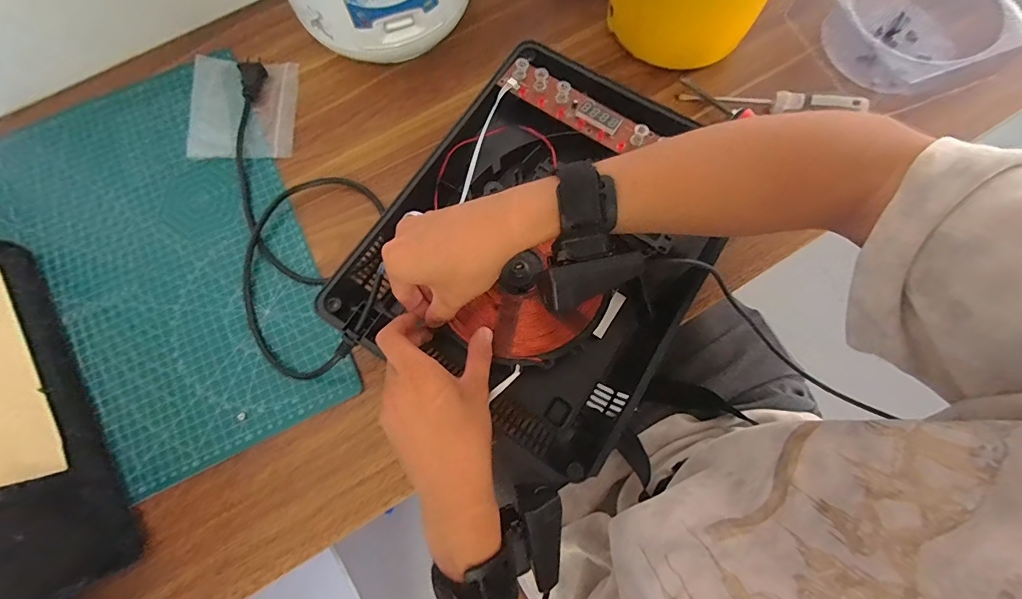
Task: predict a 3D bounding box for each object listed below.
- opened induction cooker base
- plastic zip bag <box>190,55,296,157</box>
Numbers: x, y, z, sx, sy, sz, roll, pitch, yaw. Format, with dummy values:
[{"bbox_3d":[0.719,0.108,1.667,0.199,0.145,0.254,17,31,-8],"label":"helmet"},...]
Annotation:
[{"bbox_3d":[0.035,-0.053,0.401,0.279,0.055,0.337,35,78,11],"label":"opened induction cooker base"},{"bbox_3d":[-0.300,-0.215,0.481,0.113,0.010,0.126,-3,74,1],"label":"plastic zip bag"}]

